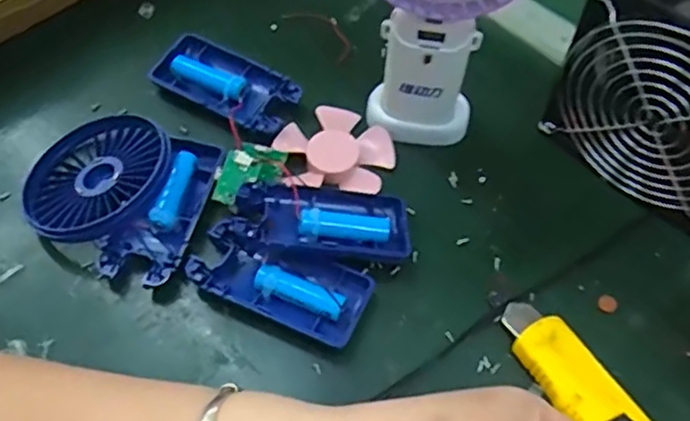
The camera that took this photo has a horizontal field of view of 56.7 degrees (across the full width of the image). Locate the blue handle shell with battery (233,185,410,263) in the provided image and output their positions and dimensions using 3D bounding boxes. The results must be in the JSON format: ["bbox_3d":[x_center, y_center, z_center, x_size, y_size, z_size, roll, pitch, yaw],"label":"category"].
[{"bbox_3d":[-0.010,0.007,0.354,0.092,0.026,0.048,-1,59,-1],"label":"blue handle shell with battery"}]

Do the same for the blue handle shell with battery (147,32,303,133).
[{"bbox_3d":[-0.074,-0.082,0.414,0.091,0.016,0.046,27,63,14],"label":"blue handle shell with battery"}]

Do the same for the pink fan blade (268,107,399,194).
[{"bbox_3d":[-0.006,-0.038,0.390,0.070,0.009,0.064,0,59,-1],"label":"pink fan blade"}]

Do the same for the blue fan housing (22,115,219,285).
[{"bbox_3d":[-0.130,-0.013,0.362,0.101,0.028,0.094,0,59,-1],"label":"blue fan housing"}]

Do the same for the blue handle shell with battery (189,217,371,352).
[{"bbox_3d":[-0.033,0.037,0.343,0.092,0.015,0.048,21,61,11],"label":"blue handle shell with battery"}]

